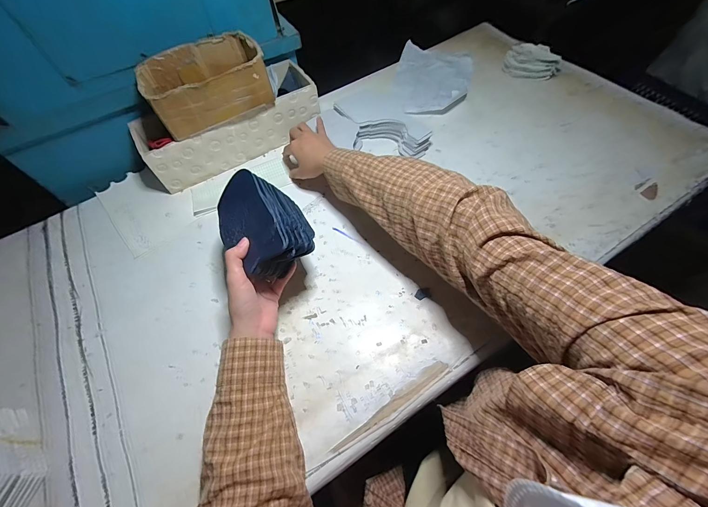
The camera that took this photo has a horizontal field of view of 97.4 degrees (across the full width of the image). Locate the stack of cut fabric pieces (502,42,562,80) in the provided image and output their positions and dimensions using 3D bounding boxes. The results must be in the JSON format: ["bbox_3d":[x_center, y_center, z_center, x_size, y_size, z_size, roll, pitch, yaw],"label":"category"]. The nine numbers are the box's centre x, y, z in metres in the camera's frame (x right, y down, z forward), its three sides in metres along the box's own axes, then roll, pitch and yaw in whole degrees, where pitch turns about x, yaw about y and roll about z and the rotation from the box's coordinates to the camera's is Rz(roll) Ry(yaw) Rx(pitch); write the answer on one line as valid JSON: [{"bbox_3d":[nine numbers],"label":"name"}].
[{"bbox_3d":[0.388,-0.417,0.680,0.113,0.044,0.078,21,62,15],"label":"stack of cut fabric pieces"}]

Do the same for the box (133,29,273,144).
[{"bbox_3d":[-0.239,-0.278,0.515,0.184,0.080,0.118,-25,61,-11],"label":"box"}]

